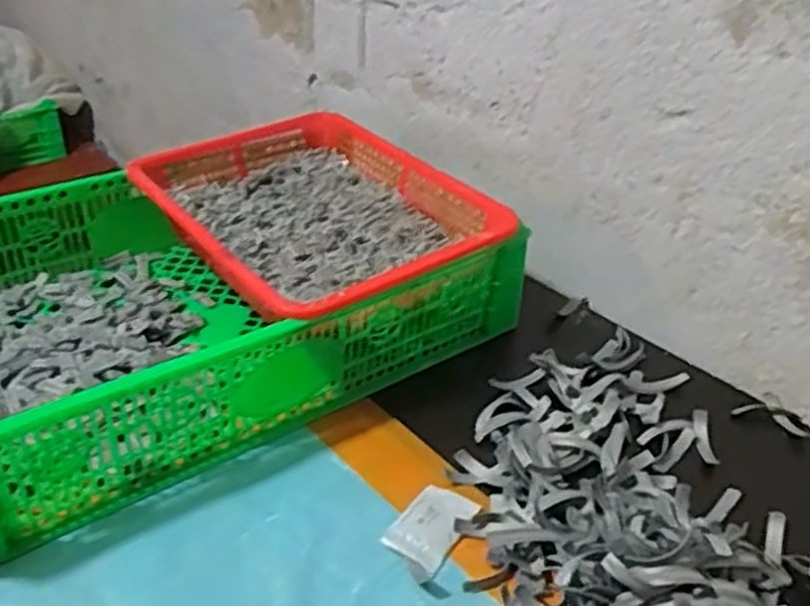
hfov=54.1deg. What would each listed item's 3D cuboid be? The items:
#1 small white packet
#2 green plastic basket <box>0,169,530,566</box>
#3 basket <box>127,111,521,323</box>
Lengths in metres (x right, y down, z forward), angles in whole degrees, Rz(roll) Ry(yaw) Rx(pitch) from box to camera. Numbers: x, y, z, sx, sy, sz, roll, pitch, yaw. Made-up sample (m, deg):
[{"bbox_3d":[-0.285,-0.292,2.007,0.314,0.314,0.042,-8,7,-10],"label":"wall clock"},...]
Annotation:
[{"bbox_3d":[0.015,0.146,0.513,0.040,0.007,0.071,21,37,24],"label":"small white packet"},{"bbox_3d":[-0.169,-0.012,0.651,0.451,0.104,0.287,-21,41,-33],"label":"green plastic basket"},{"bbox_3d":[-0.077,-0.073,0.704,0.249,0.069,0.302,-20,40,-32],"label":"basket"}]

